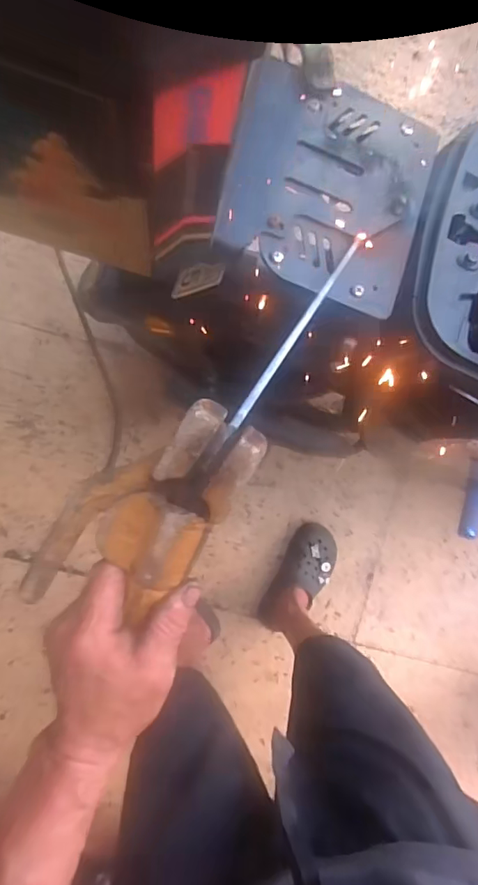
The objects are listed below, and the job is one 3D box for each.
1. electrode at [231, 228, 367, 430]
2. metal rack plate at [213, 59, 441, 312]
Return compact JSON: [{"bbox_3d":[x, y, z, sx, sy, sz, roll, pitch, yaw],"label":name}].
[{"bbox_3d":[0.050,-0.091,0.371,0.009,0.005,0.247,33,52,-1],"label":"electrode"},{"bbox_3d":[0.085,-0.242,0.465,0.186,0.017,0.208,19,80,-13],"label":"metal rack plate"}]

